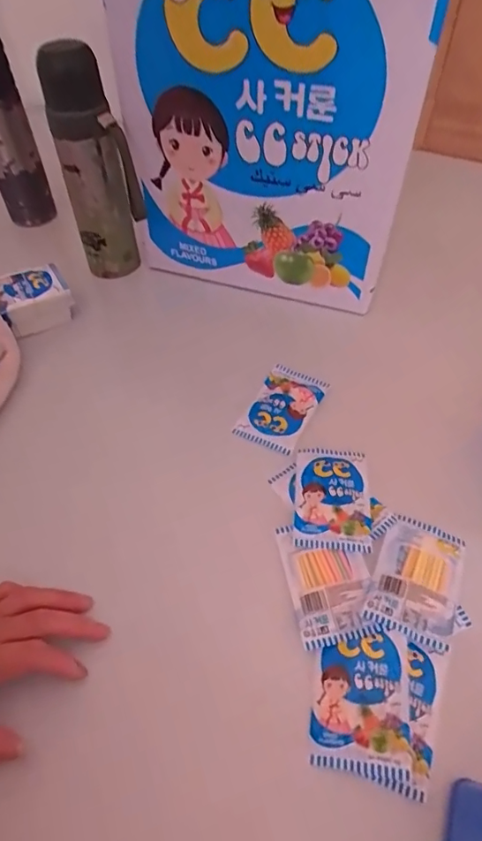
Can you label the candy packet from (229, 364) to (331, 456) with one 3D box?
[{"bbox_3d":[0.043,-0.015,0.517,0.060,0.006,0.095,22,55,17],"label":"candy packet"}]

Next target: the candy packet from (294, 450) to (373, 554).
[{"bbox_3d":[0.081,0.066,0.448,0.064,0.006,0.099,4,51,3],"label":"candy packet"}]

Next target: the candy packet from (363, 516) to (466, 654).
[{"bbox_3d":[0.141,0.122,0.399,0.063,0.008,0.097,20,54,16],"label":"candy packet"}]

